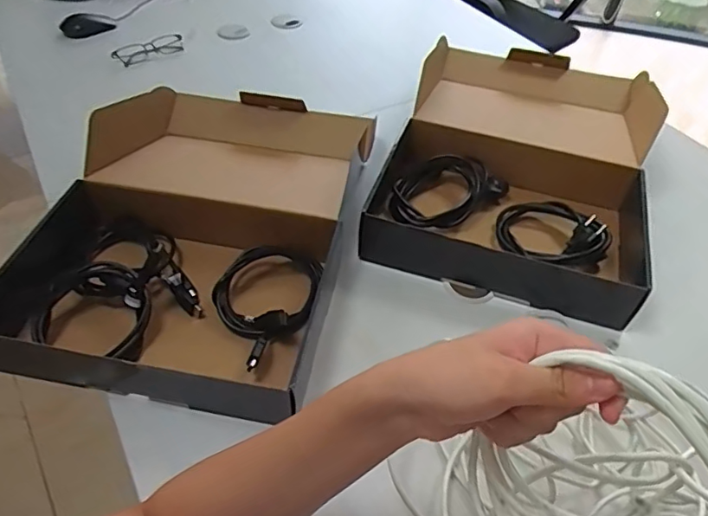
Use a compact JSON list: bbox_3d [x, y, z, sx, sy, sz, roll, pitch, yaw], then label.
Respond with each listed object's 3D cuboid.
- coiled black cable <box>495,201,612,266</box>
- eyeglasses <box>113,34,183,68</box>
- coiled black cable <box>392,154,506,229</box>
[{"bbox_3d":[0.262,-0.044,0.726,0.117,0.047,0.132,-13,49,-15],"label":"coiled black cable"},{"bbox_3d":[-0.402,-0.408,1.068,0.134,0.032,0.043,-26,53,-25],"label":"eyeglasses"},{"bbox_3d":[0.126,-0.099,0.781,0.173,0.040,0.107,-31,55,-28],"label":"coiled black cable"}]

